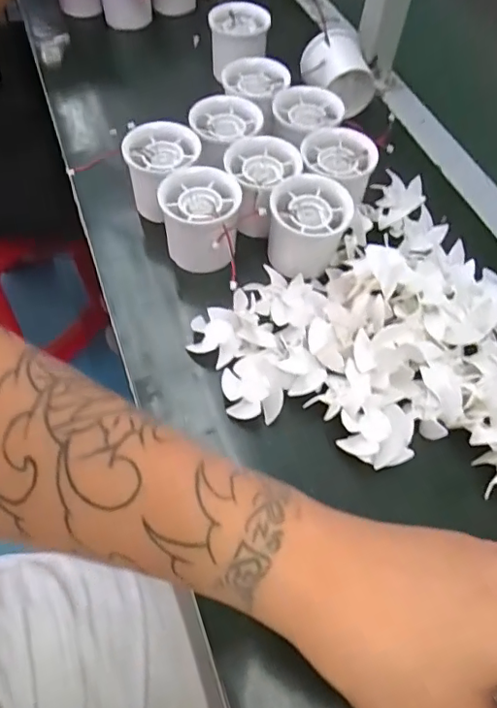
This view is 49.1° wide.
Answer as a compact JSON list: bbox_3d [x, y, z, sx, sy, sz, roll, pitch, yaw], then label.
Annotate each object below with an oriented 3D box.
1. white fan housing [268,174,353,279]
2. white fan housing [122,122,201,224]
[{"bbox_3d":[0.041,-0.086,0.383,0.054,0.045,0.063,9,57,2],"label":"white fan housing"},{"bbox_3d":[-0.066,-0.140,0.419,0.054,0.052,0.055,2,57,-3],"label":"white fan housing"}]

